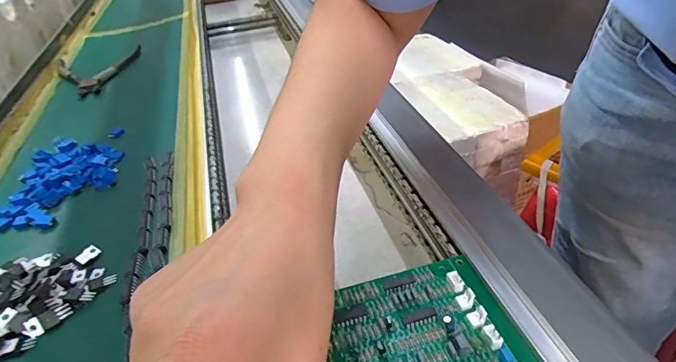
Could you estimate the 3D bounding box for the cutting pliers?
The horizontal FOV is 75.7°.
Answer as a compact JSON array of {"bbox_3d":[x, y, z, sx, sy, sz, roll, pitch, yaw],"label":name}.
[{"bbox_3d":[-0.292,-0.149,0.562,0.114,0.019,0.091,-33,44,-32],"label":"cutting pliers"}]

